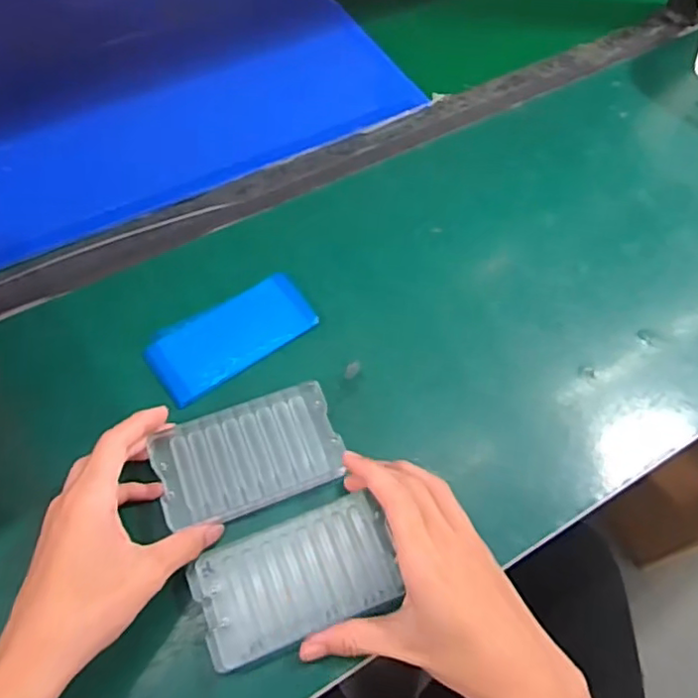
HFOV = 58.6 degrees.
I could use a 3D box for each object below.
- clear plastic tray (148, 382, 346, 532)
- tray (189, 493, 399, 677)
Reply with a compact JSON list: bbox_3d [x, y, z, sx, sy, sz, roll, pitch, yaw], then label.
[{"bbox_3d":[-0.066,0.070,0.415,0.118,0.007,0.071,-19,63,-13],"label":"clear plastic tray"},{"bbox_3d":[-0.031,0.139,0.380,0.119,0.010,0.068,-19,63,-13],"label":"tray"}]

